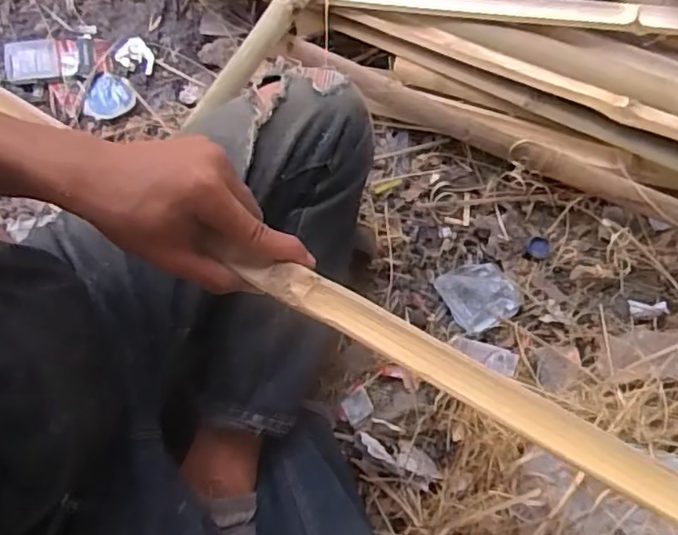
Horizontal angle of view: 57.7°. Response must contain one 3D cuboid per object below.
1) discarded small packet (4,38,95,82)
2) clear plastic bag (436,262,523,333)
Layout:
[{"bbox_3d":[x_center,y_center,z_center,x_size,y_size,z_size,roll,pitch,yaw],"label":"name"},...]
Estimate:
[{"bbox_3d":[-0.399,-0.287,0.851,0.116,0.022,0.058,-6,76,-3],"label":"discarded small packet"},{"bbox_3d":[0.181,0.035,0.793,0.089,0.023,0.085,-24,77,-7],"label":"clear plastic bag"}]

